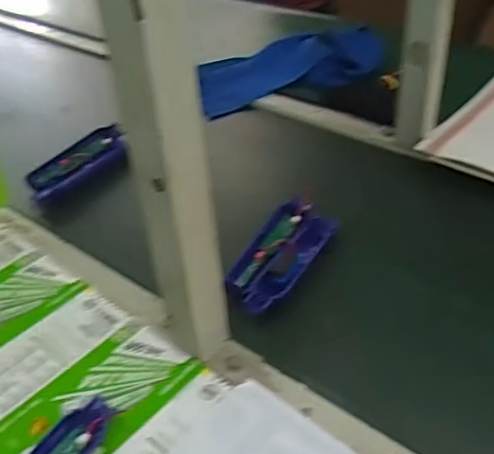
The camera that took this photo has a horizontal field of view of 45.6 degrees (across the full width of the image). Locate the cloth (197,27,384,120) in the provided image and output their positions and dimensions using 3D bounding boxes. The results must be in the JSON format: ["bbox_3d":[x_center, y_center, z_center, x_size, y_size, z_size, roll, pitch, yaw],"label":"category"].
[{"bbox_3d":[0.084,-0.278,1.019,0.297,0.028,0.149,-16,57,-6],"label":"cloth"}]

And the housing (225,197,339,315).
[{"bbox_3d":[0.039,0.026,0.654,0.074,0.020,0.177,17,43,24],"label":"housing"}]

